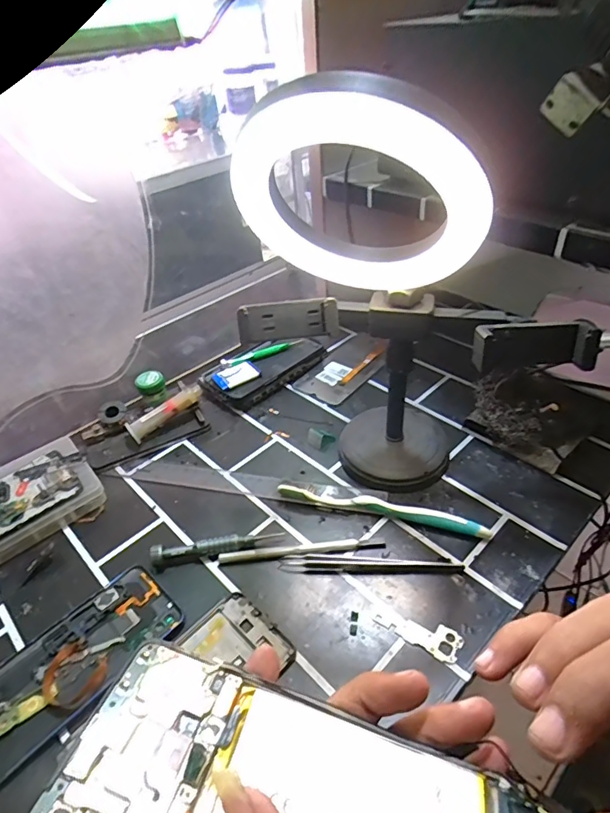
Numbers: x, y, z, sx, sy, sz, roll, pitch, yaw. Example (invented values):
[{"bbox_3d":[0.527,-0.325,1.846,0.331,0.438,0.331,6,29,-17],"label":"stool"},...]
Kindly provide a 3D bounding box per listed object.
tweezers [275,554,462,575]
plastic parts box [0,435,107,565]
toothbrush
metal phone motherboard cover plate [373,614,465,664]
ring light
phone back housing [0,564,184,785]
[{"bbox_3d":[0.053,0.129,0.394,0.144,0.005,0.015,1,40,6],"label":"tweezers"},{"bbox_3d":[-0.287,0.098,0.451,0.173,0.033,0.100,-28,45,-25],"label":"plastic parts box"},{"bbox_3d":[0.067,0.092,0.429,0.183,0.015,0.011,9,42,16],"label":"toothbrush"},{"bbox_3d":[0.082,0.162,0.350,0.061,0.004,0.023,19,45,25],"label":"metal phone motherboard cover plate"},{"bbox_3d":[0.051,-0.066,0.382,0.162,0.310,0.167,16,44,23],"label":"ring light"},{"bbox_3d":[-0.171,0.185,0.353,0.074,0.009,0.153,30,51,34],"label":"phone back housing"}]

